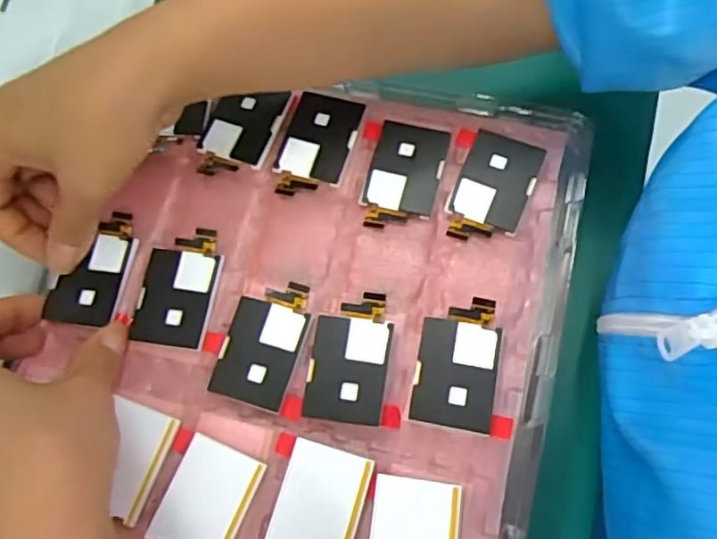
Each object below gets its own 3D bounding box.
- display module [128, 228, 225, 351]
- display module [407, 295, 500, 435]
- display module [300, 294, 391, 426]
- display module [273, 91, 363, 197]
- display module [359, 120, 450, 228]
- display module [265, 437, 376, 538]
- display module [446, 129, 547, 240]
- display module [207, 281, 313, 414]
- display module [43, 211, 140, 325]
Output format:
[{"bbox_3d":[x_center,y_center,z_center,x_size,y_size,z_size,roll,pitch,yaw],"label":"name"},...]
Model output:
[{"bbox_3d":[-0.084,0.008,0.293,0.034,0.004,0.057,7,72,8],"label":"display module"},{"bbox_3d":[0.043,0.040,0.273,0.034,0.007,0.057,9,72,8],"label":"display module"},{"bbox_3d":[-0.004,0.038,0.276,0.034,0.004,0.057,7,70,5],"label":"display module"},{"bbox_3d":[-0.021,-0.062,0.312,0.034,0.004,0.056,16,77,8],"label":"display module"},{"bbox_3d":[0.022,-0.045,0.305,0.036,0.006,0.056,11,72,9],"label":"display module"},{"bbox_3d":[-0.018,0.102,0.256,0.035,0.005,0.057,14,73,10],"label":"display module"},{"bbox_3d":[0.064,-0.038,0.297,0.035,0.004,0.056,20,74,12],"label":"display module"},{"bbox_3d":[-0.042,0.032,0.282,0.034,0.006,0.056,16,73,10],"label":"display module"},{"bbox_3d":[-0.127,-0.002,0.298,0.035,0.004,0.055,7,72,5],"label":"display module"}]

